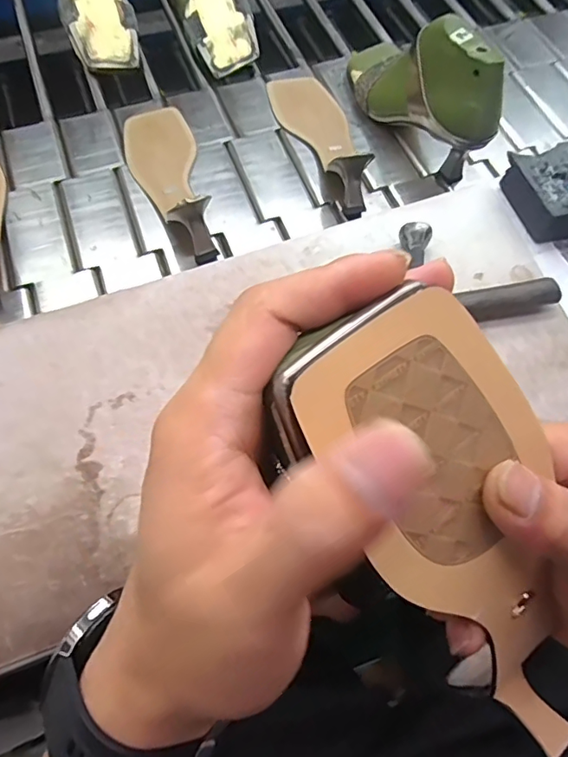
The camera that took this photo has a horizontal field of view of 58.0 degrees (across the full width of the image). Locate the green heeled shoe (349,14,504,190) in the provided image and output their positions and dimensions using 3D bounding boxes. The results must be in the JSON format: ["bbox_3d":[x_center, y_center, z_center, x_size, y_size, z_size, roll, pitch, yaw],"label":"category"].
[{"bbox_3d":[0.156,-0.323,0.552,0.080,0.136,0.222,-21,65,-25],"label":"green heeled shoe"}]

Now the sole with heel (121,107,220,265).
[{"bbox_3d":[-0.122,-0.222,0.529,0.071,0.058,0.227,-15,65,-10],"label":"sole with heel"}]

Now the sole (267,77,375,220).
[{"bbox_3d":[0.041,-0.278,0.567,0.078,0.050,0.232,-10,65,-8],"label":"sole"}]

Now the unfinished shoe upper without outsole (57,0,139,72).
[{"bbox_3d":[-0.241,-0.480,0.649,0.081,0.064,0.214,-15,65,-10],"label":"unfinished shoe upper without outsole"}]

